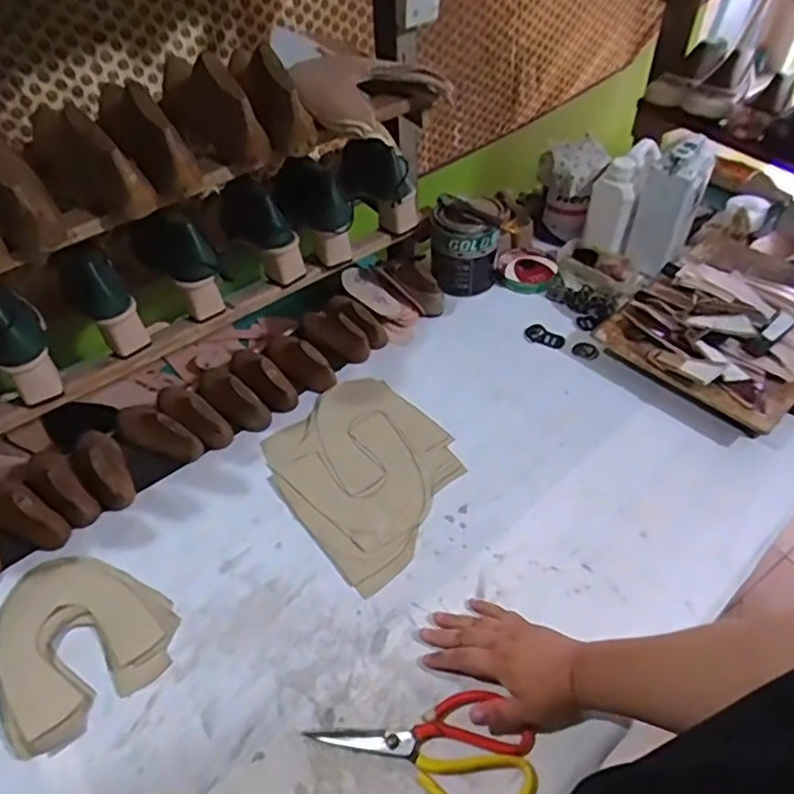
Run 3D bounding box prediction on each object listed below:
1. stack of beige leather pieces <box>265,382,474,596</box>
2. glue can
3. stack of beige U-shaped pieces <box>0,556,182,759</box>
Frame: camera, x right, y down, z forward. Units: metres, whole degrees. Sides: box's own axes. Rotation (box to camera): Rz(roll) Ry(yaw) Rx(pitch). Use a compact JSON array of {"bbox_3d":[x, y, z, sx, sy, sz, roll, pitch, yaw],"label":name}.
[{"bbox_3d":[-0.035,0.089,0.789,0.217,0.010,0.257,-31,55,-23],"label":"stack of beige leather pieces"},{"bbox_3d":[0.106,-0.238,0.980,0.108,0.127,0.087,4,50,5],"label":"glue can"},{"bbox_3d":[-0.339,0.250,0.655,0.170,0.018,0.180,-34,57,-25],"label":"stack of beige U-shaped pieces"}]

